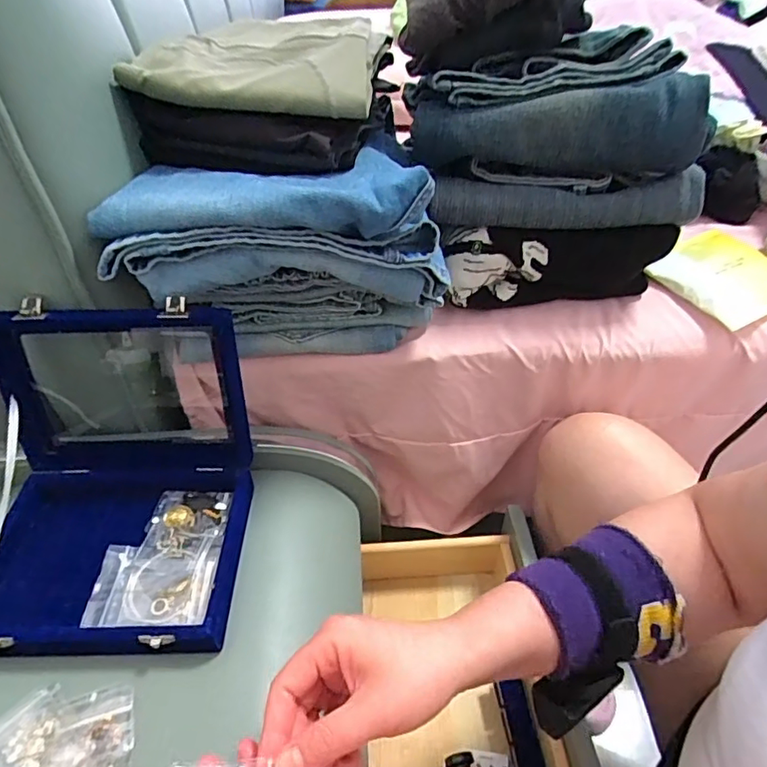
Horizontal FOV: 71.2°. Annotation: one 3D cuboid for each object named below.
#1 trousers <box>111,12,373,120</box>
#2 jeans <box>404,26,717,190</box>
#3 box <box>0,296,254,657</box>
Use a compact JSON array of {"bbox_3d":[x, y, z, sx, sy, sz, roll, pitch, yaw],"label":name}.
[{"bbox_3d":[-0.108,-0.305,0.505,0.212,0.038,0.224,-2,42,2],"label":"trousers"},{"bbox_3d":[0.156,-0.248,0.495,0.267,0.097,0.082,1,42,5],"label":"jeans"},{"bbox_3d":[-0.224,0.058,0.432,0.202,0.171,0.241,-3,42,1],"label":"box"}]

